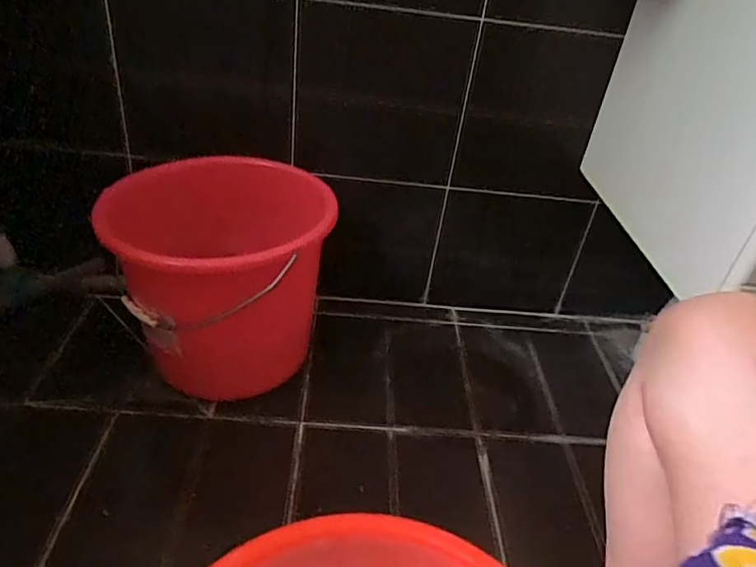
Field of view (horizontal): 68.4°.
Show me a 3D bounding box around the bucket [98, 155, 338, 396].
[{"bbox_3d":[-0.271,-0.016,1.010,0.360,0.323,0.429,-8,38,-22],"label":"bucket"}]

